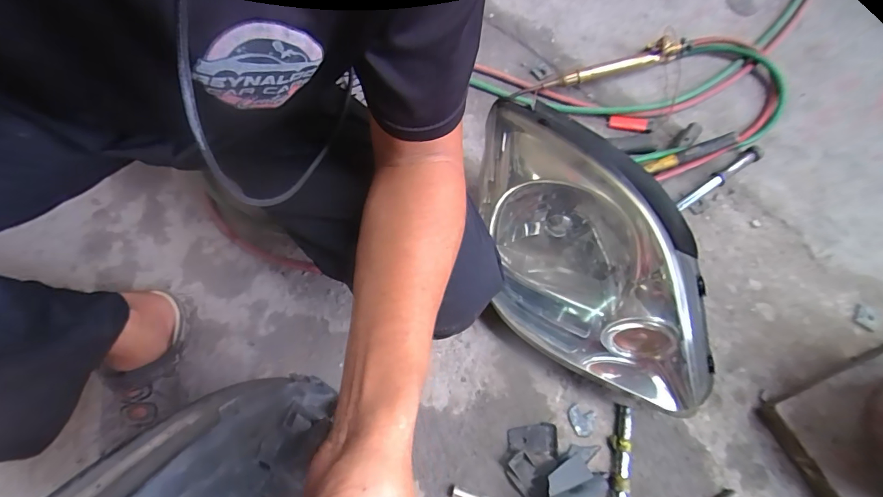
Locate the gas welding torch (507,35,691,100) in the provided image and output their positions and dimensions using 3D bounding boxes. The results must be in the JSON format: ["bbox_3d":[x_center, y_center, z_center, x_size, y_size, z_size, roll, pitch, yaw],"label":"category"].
[{"bbox_3d":[0.296,-0.344,0.796,0.331,0.055,0.044,-14,65,6],"label":"gas welding torch"}]

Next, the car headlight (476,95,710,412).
[{"bbox_3d":[0.175,0.015,0.554,0.175,0.189,0.427,-27,70,-12],"label":"car headlight"}]

